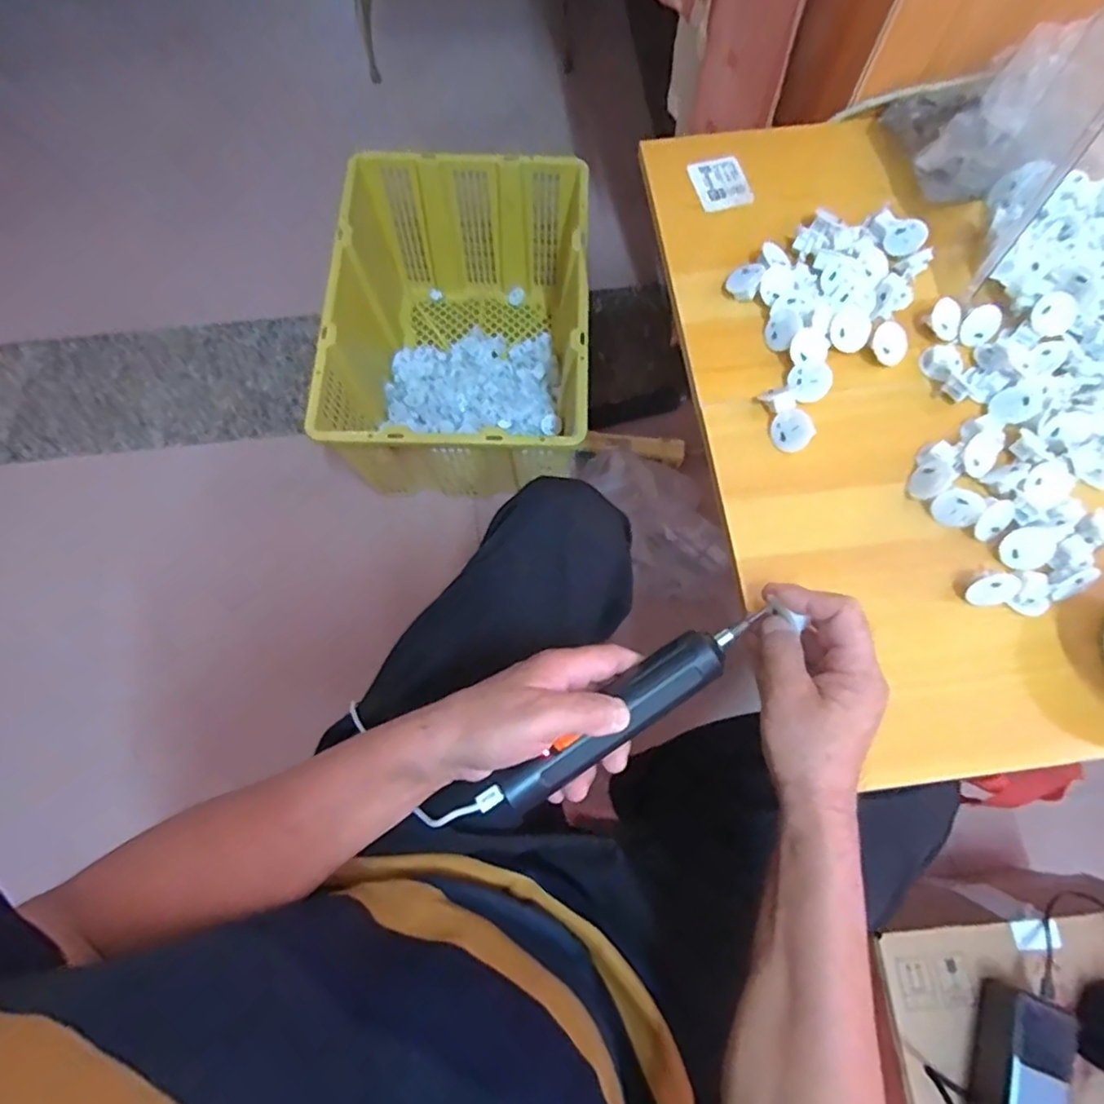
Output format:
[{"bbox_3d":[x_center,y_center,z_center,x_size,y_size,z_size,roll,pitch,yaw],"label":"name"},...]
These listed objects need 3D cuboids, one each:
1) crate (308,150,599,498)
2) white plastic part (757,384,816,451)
[{"bbox_3d":[-0.131,-0.327,0.968,0.361,0.242,0.476,-1,72,0],"label":"crate"},{"bbox_3d":[0.184,-0.104,0.489,0.025,0.023,0.048,-15,72,-5],"label":"white plastic part"}]

